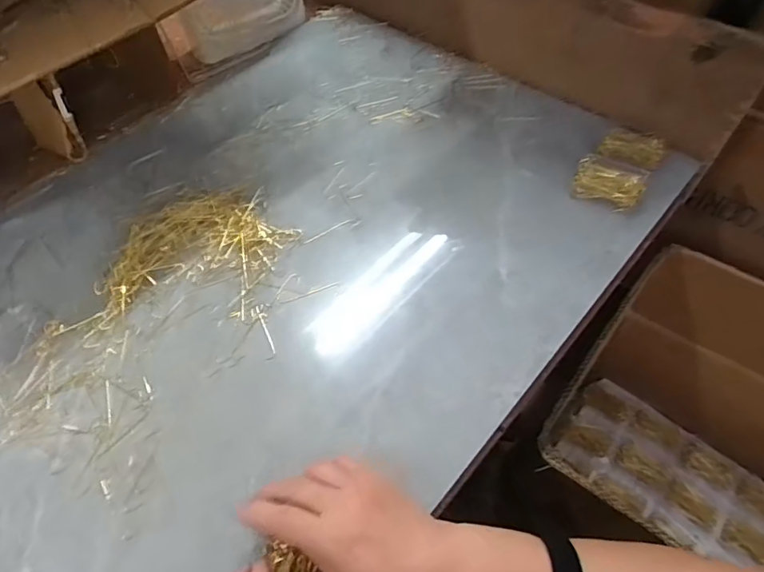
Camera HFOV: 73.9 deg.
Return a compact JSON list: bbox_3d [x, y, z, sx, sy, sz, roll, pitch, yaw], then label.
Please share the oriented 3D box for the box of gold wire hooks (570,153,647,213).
[{"bbox_3d":[0.255,-0.115,0.573,0.074,0.028,0.047,29,62,21],"label":"box of gold wire hooks"}]

